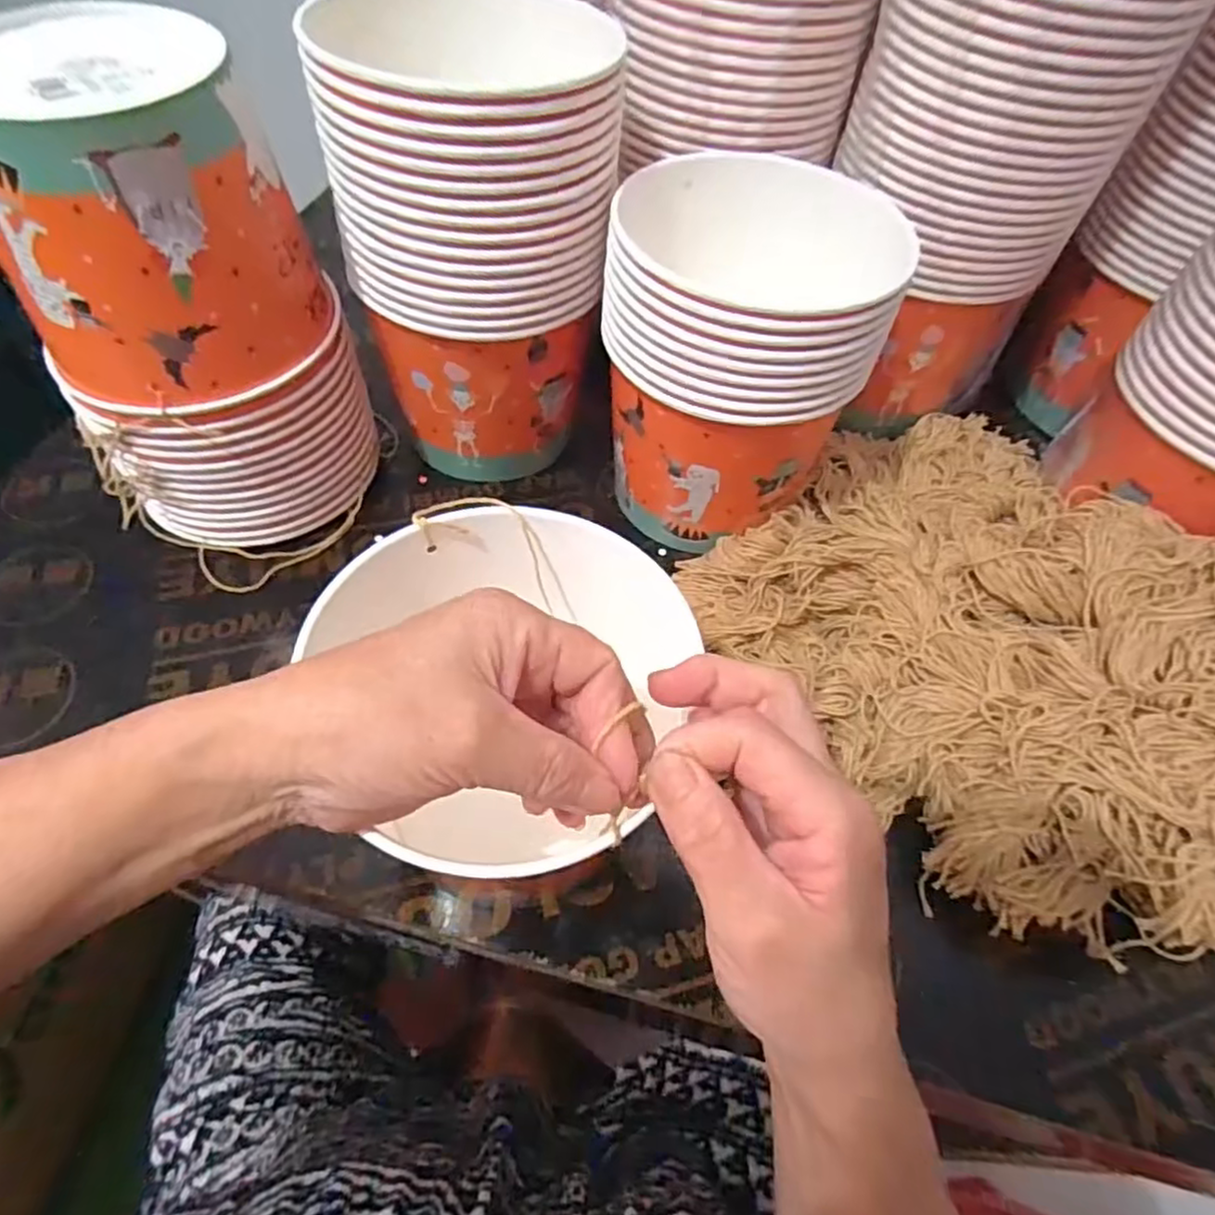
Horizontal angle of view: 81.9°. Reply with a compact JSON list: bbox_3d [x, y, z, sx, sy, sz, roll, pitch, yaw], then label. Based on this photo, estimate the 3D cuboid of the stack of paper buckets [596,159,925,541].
[{"bbox_3d":[0.077,-0.155,0.448,0.149,0.201,0.150,3,54,-2],"label":"stack of paper buckets"}]

